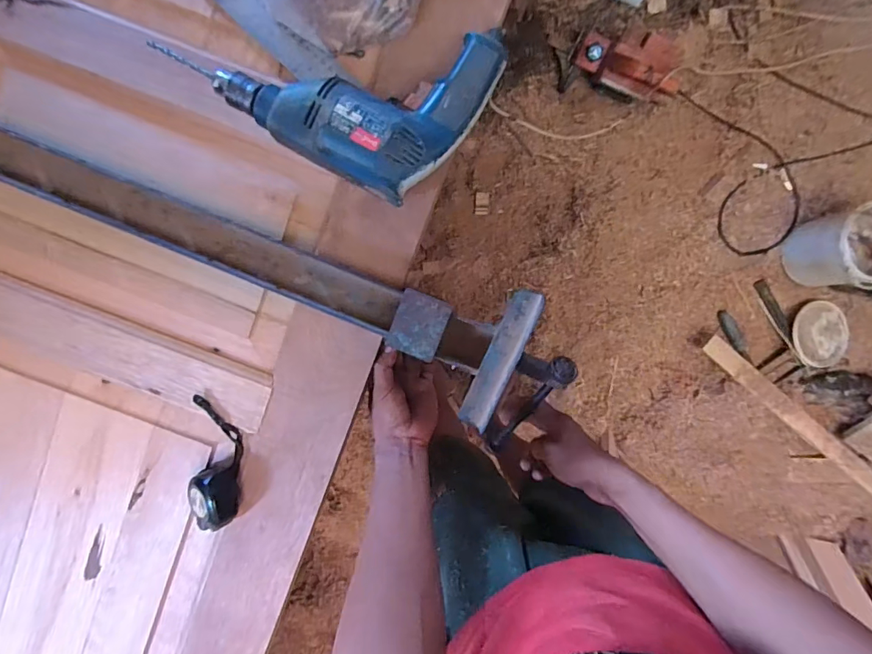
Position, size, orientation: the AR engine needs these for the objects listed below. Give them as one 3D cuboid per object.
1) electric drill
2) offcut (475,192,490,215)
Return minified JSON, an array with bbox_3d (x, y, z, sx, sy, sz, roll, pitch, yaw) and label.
[{"bbox_3d":[-0.080,-0.237,0.429,0.246,0.069,0.185,29,98,0],"label":"electric drill"},{"bbox_3d":[0.129,-0.340,1.255,0.039,0.010,0.060,3,96,2],"label":"offcut"}]

